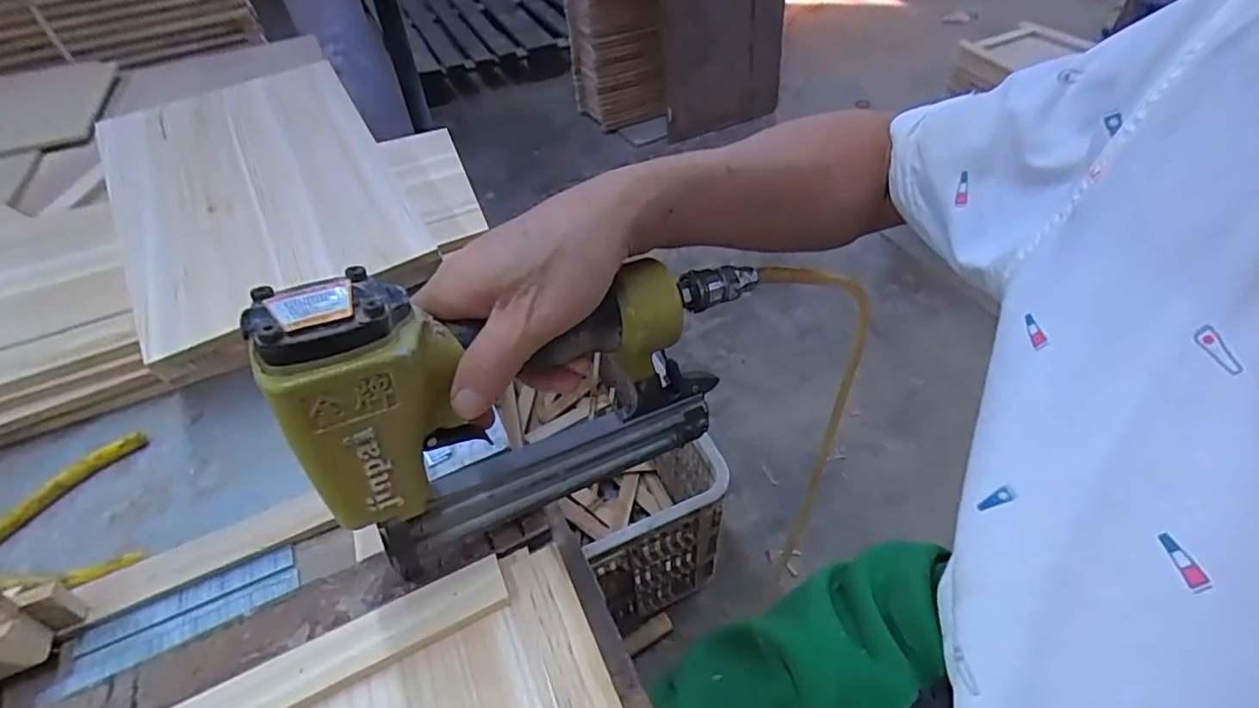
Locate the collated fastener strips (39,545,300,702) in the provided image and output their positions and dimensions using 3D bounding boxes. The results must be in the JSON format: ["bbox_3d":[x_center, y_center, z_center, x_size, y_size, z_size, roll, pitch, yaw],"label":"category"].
[{"bbox_3d":[-0.252,0.148,0.339,0.119,0.004,0.032,-22,50,-16],"label":"collated fastener strips"}]

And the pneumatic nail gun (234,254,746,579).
[{"bbox_3d":[-0.036,0.010,0.316,0.235,0.176,0.051,-26,50,-19],"label":"pneumatic nail gun"}]

